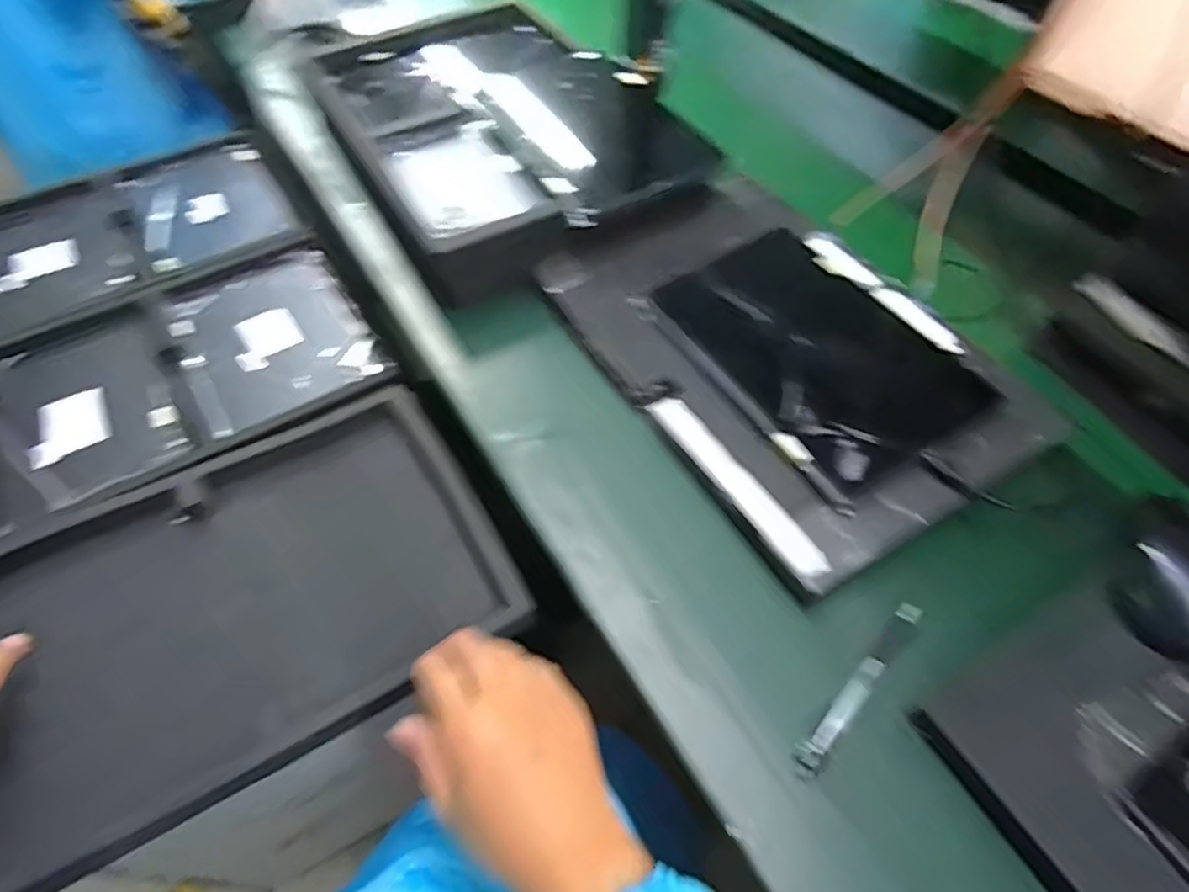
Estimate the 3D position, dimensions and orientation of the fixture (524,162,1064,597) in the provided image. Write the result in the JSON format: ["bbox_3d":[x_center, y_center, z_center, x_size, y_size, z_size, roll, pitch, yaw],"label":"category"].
[{"bbox_3d":[0.155,-0.084,0.551,0.267,0.036,0.397,-26,60,-17],"label":"fixture"}]

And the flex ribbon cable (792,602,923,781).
[{"bbox_3d":[0.168,0.153,0.416,0.016,0.013,0.138,39,63,23],"label":"flex ribbon cable"}]

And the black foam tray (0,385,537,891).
[{"bbox_3d":[-0.297,0.128,0.555,0.417,0.058,0.284,-26,60,-17],"label":"black foam tray"}]

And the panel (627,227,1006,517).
[{"bbox_3d":[0.180,-0.084,0.533,0.187,0.013,0.242,-29,61,-19],"label":"panel"}]

